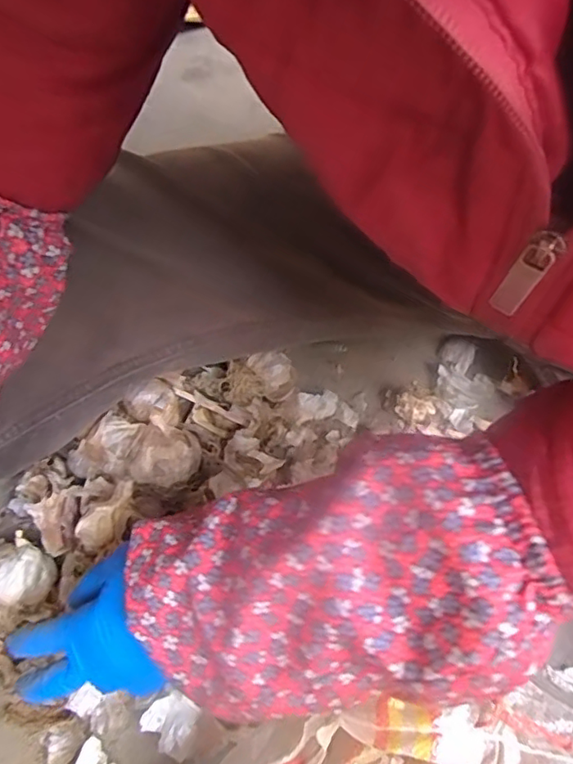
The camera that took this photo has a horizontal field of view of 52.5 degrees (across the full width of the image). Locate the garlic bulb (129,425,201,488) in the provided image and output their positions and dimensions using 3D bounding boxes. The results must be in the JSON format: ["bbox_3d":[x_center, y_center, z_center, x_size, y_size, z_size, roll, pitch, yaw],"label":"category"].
[{"bbox_3d":[-0.092,0.060,0.447,0.048,0.034,0.045,-3,66,1],"label":"garlic bulb"}]

